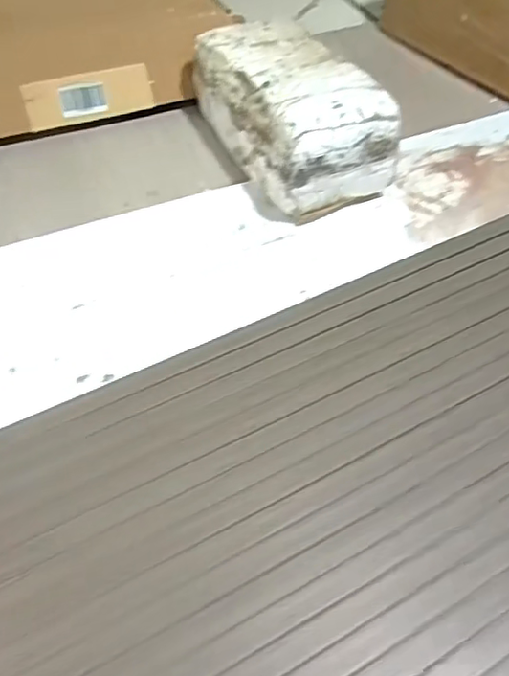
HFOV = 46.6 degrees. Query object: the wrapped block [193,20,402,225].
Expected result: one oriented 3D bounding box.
[{"bbox_3d":[0.039,-0.229,0.614,0.127,0.117,0.225,-20,54,-16],"label":"wrapped block"}]

